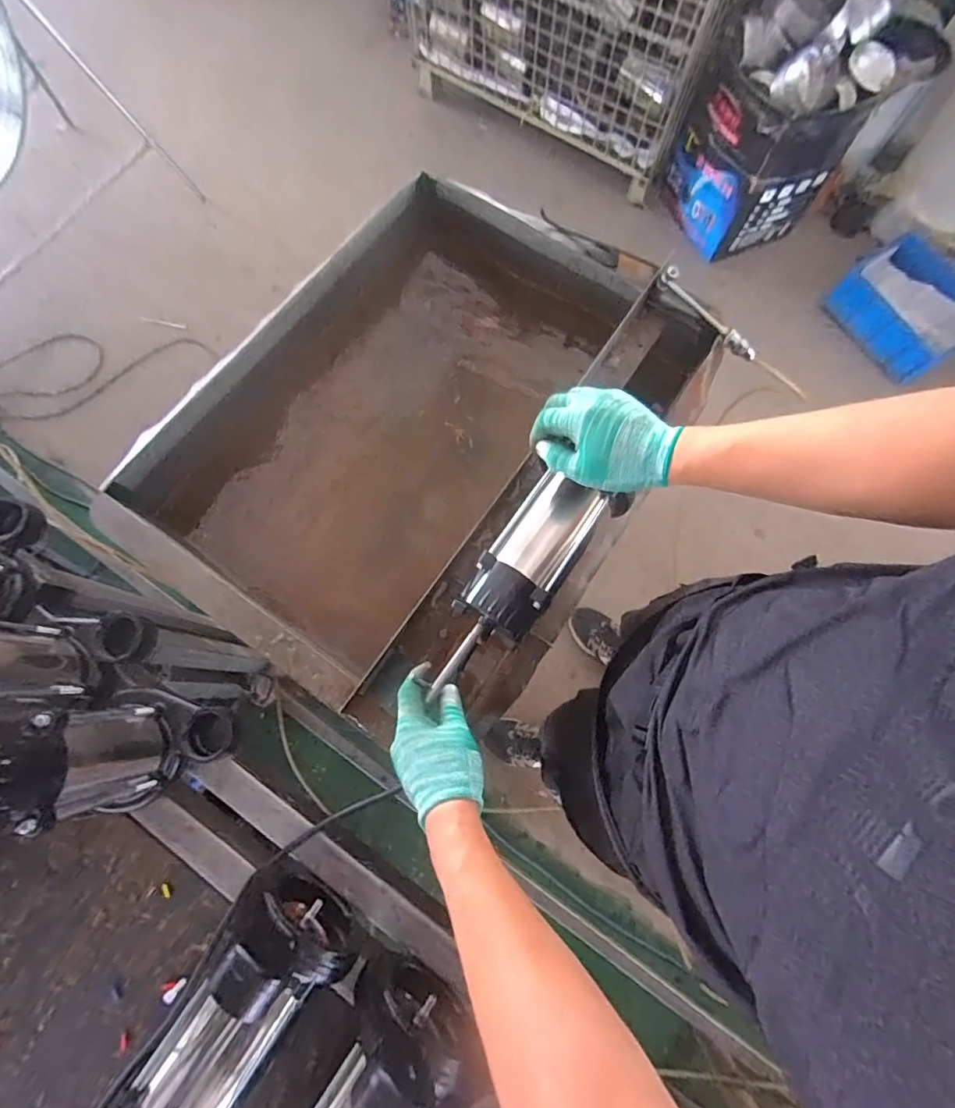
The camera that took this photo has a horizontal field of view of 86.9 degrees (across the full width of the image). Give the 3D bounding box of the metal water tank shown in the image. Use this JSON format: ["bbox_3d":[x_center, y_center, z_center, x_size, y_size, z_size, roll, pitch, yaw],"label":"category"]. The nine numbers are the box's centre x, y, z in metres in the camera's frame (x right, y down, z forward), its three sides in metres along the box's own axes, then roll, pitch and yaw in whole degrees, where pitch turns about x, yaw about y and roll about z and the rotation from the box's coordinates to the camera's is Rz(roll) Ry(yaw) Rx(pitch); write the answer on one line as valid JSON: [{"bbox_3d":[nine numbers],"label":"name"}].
[{"bbox_3d":[-0.076,-0.168,0.777,0.602,0.217,0.729,33,76,7],"label":"metal water tank"}]

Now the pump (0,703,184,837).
[{"bbox_3d":[-0.359,0.182,0.436,0.088,0.219,0.100,-29,77,-9],"label":"pump"}]

